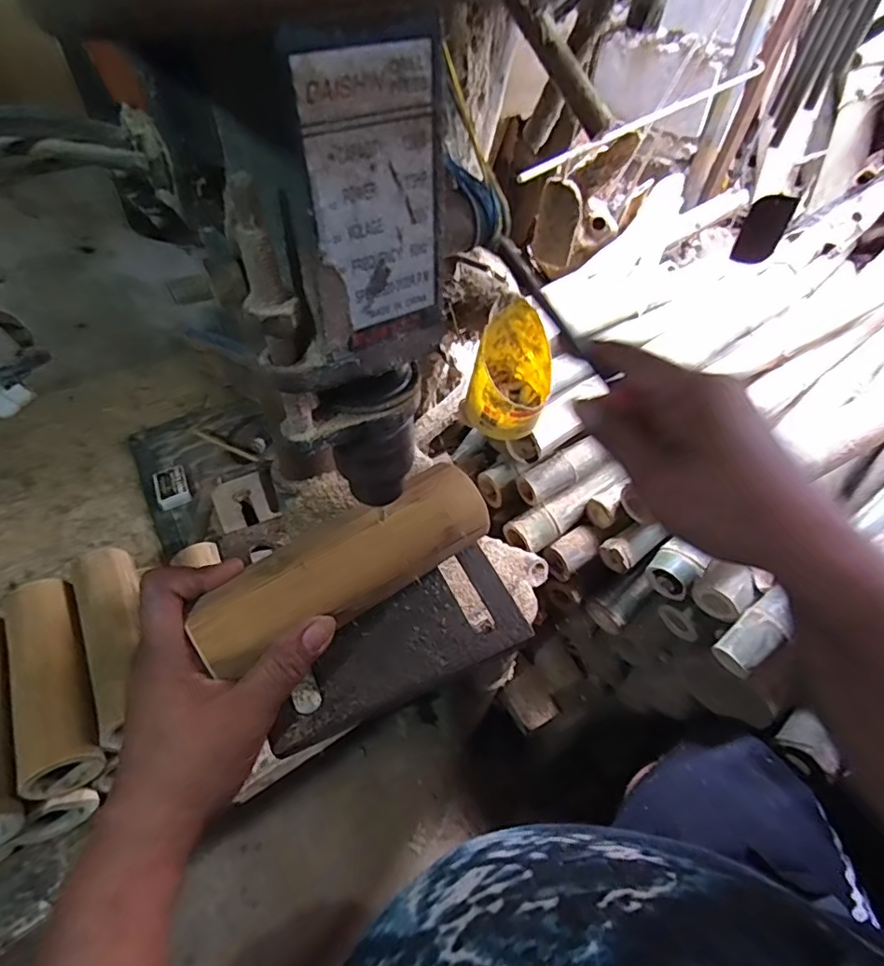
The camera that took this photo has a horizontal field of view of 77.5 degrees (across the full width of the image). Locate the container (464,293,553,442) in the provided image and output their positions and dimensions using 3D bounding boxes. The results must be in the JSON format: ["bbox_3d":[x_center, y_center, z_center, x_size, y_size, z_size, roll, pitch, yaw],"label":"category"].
[{"bbox_3d":[0.082,-0.127,0.631,0.085,0.135,0.096,17,51,10],"label":"container"}]

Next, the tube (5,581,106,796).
[{"bbox_3d":[-0.328,0.160,0.461,0.056,0.042,0.187,-23,56,-22],"label":"tube"}]

